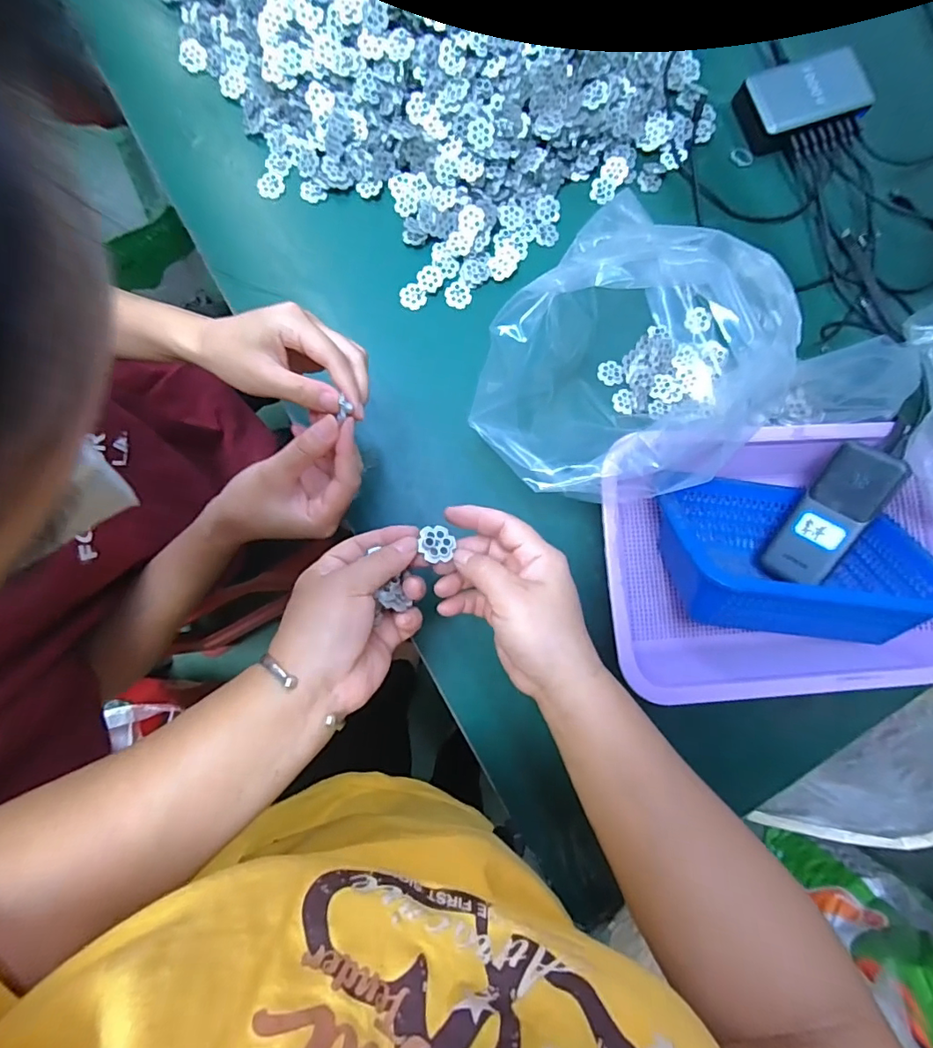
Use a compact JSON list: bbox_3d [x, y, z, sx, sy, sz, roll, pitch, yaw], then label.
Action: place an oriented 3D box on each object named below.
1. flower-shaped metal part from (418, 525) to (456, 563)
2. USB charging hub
[{"bbox_3d":[-0.018,0.013,0.330,0.022,0.010,0.023,-7,88,-3],"label":"flower-shaped metal part"},{"bbox_3d":[0.374,-0.467,0.564,0.137,0.023,0.078,-20,88,-4],"label":"USB charging hub"}]

